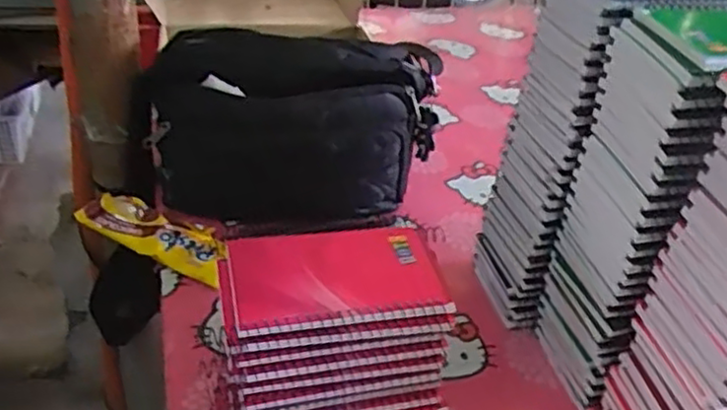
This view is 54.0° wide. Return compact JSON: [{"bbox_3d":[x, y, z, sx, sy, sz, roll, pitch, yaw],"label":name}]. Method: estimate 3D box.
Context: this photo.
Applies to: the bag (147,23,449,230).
[{"bbox_3d":[-0.070,-0.074,0.698,0.282,0.166,0.101,1,35,-6],"label":"bag"}]

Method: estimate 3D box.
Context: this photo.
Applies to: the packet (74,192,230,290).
[{"bbox_3d":[-0.183,0.026,0.654,0.149,0.035,0.054,19,37,18],"label":"packet"}]

